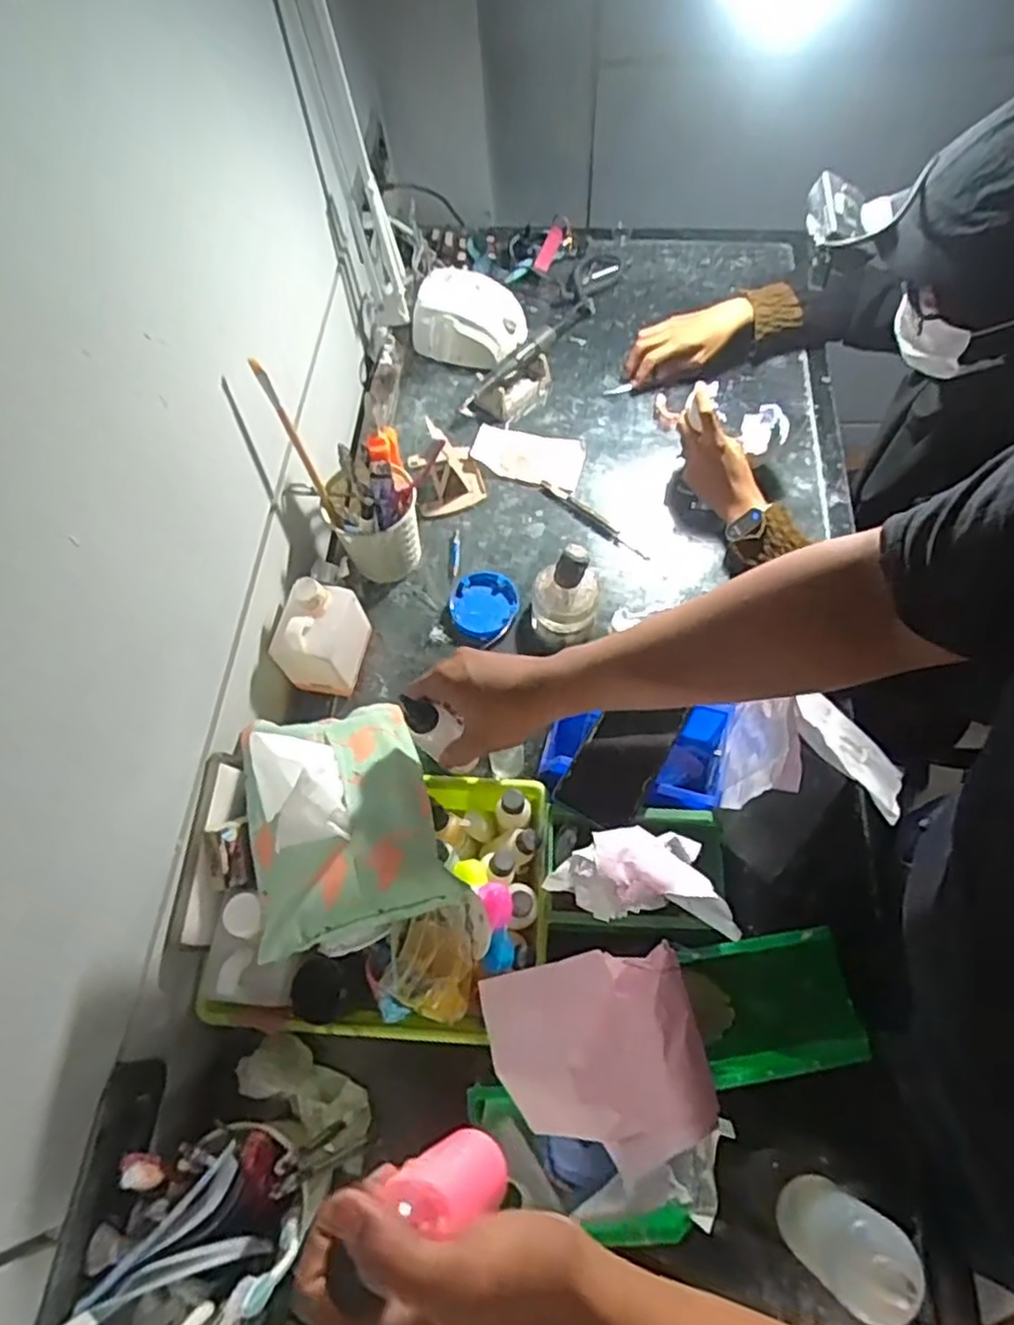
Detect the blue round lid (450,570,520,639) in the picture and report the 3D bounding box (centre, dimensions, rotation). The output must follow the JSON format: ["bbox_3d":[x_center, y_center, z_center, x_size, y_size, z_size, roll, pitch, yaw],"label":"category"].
[{"bbox_3d":[-0.028,-0.067,0.821,0.075,0.018,0.082,-1,65,2],"label":"blue round lid"}]

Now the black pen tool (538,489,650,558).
[{"bbox_3d":[0.106,-0.174,0.875,0.165,0.007,0.016,39,72,19],"label":"black pen tool"}]

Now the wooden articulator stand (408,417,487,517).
[{"bbox_3d":[-0.076,-0.248,0.889,0.087,0.056,0.105,-15,65,-5],"label":"wooden articulator stand"}]

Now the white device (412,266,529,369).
[{"bbox_3d":[-0.052,-0.470,0.971,0.142,0.082,0.112,29,69,15],"label":"white device"}]

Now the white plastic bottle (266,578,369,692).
[{"bbox_3d":[-0.196,-0.026,0.750,0.077,0.118,0.091,5,65,5],"label":"white plastic bottle"}]

